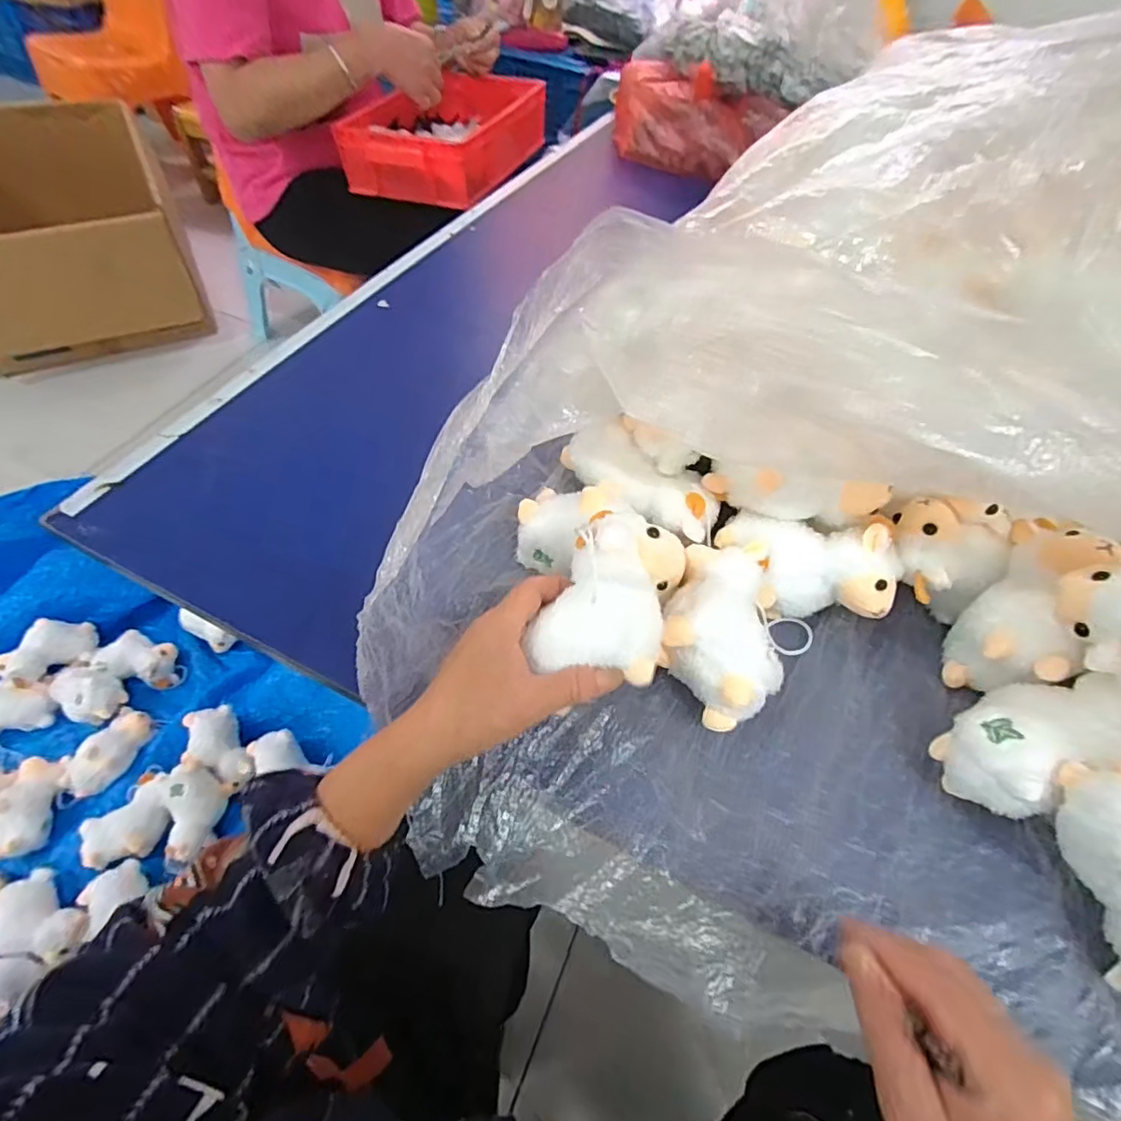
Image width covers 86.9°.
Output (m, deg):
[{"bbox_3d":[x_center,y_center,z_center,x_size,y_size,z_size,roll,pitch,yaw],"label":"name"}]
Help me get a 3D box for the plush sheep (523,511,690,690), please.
[{"bbox_3d":[0.032,0.019,0.355,0.070,0.091,0.055,16,11,8],"label":"plush sheep"}]

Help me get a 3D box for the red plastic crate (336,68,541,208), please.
[{"bbox_3d":[-0.201,-0.781,1.077,0.248,0.095,0.366,18,55,8],"label":"red plastic crate"}]

